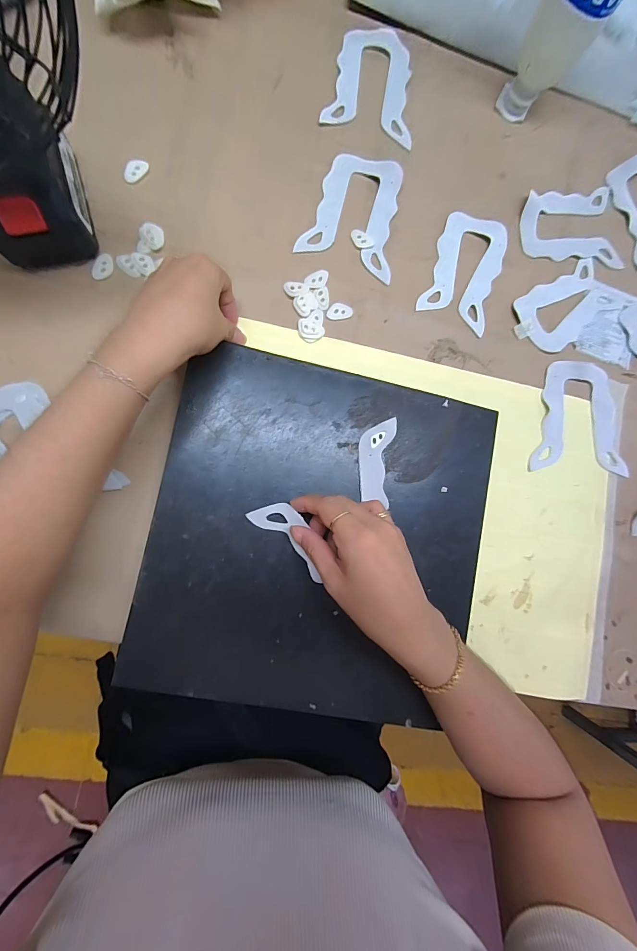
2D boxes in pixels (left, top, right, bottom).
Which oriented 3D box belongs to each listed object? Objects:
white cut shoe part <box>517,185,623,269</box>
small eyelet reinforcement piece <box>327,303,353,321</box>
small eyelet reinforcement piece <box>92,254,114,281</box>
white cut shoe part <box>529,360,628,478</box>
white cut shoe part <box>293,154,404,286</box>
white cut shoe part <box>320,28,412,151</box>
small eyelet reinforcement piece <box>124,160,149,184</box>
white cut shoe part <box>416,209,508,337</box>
[{"bbox_3d":[0.286,-0.280,0.395,0.122,0.007,0.094,-10,88,-8],"label":"white cut shoe part"},{"bbox_3d":[0.021,-0.167,0.354,0.026,0.004,0.016,-17,89,-8],"label":"small eyelet reinforcement piece"},{"bbox_3d":[-0.203,-0.196,0.330,0.015,0.004,0.026,29,83,-19],"label":"small eyelet reinforcement piece"},{"bbox_3d":[0.284,-0.064,0.379,0.107,0.009,0.119,2,86,-7],"label":"white cut shoe part"},{"bbox_3d":[0.035,-0.271,0.359,0.096,0.013,0.120,9,85,-7],"label":"white cut shoe part"},{"bbox_3d":[0.061,-0.427,0.379,0.093,0.005,0.124,11,85,-7],"label":"white cut shoe part"},{"bbox_3d":[-0.177,-0.295,0.337,0.015,0.004,0.027,35,83,-4],"label":"small eyelet reinforcement piece"},{"bbox_3d":[0.158,-0.220,0.373,0.073,0.005,0.124,21,84,-6],"label":"white cut shoe part"}]

